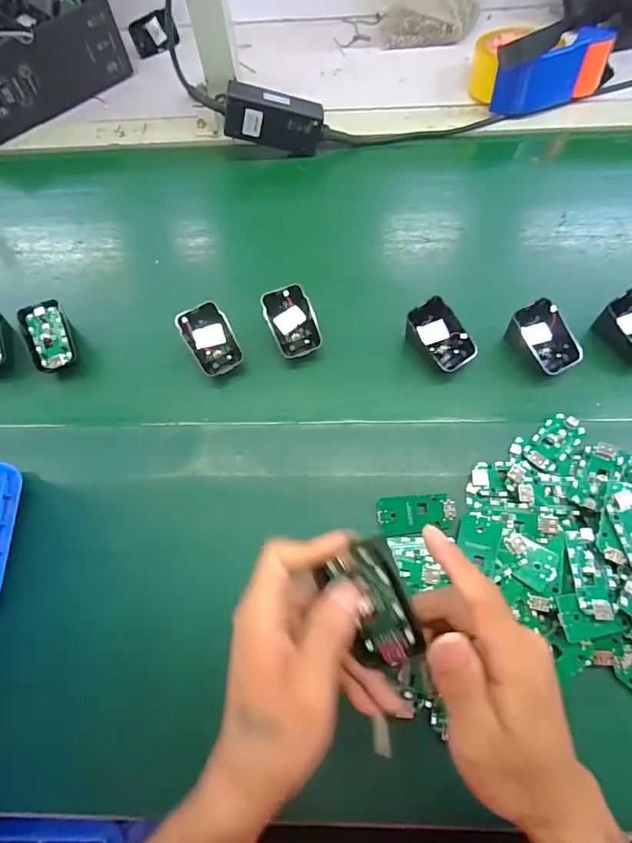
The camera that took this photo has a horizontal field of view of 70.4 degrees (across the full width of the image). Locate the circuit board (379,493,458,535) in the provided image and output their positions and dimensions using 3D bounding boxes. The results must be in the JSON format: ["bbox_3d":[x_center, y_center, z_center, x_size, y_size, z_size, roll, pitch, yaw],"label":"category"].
[{"bbox_3d":[0.085,0.078,0.378,0.063,0.006,0.030,-6,68,3],"label":"circuit board"}]

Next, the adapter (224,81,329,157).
[{"bbox_3d":[-0.049,-0.360,0.540,0.117,0.056,0.029,4,66,-17],"label":"adapter"}]

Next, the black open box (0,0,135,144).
[{"bbox_3d":[-0.406,-0.514,0.615,0.240,0.089,0.180,-41,70,-11],"label":"black open box"}]

